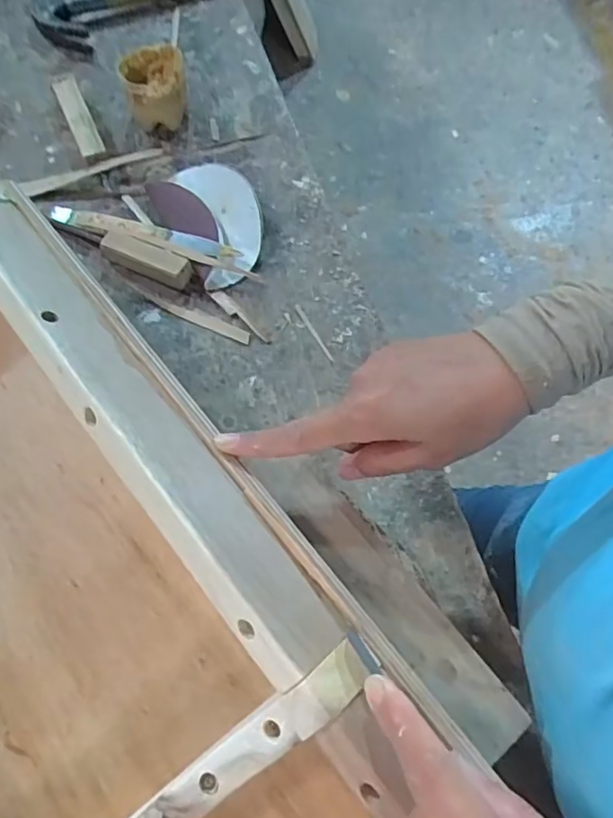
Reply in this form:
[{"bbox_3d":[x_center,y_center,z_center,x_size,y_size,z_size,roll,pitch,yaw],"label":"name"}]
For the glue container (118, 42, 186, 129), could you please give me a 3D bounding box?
[{"bbox_3d":[-0.133,-0.281,0.515,0.054,0.053,0.057,-9,67,-5],"label":"glue container"}]

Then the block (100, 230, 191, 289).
[{"bbox_3d":[-0.127,-0.120,0.462,0.077,0.018,0.024,27,69,10],"label":"block"}]

